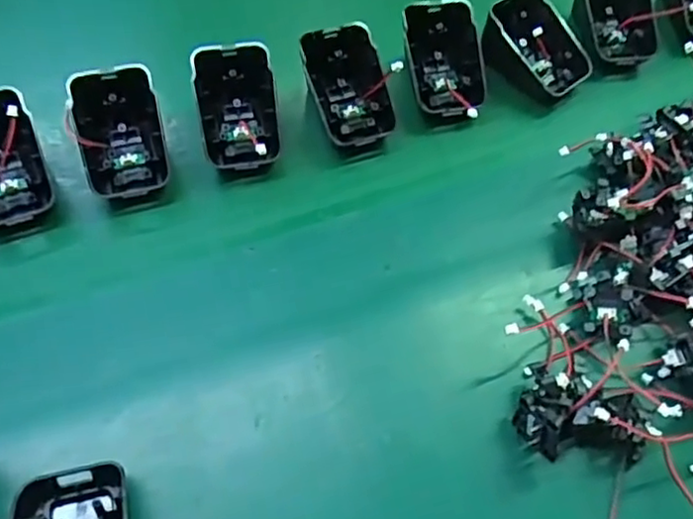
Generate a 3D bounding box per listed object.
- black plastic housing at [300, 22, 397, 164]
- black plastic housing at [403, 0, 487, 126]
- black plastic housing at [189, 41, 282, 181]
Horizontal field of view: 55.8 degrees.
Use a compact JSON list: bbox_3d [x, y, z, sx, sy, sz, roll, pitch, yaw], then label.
[{"bbox_3d":[0.000,-0.097,0.381,0.044,0.037,0.067,-14,65,-13],"label":"black plastic housing"},{"bbox_3d":[0.058,-0.117,0.398,0.046,0.036,0.068,-4,63,-8],"label":"black plastic housing"},{"bbox_3d":[-0.061,-0.083,0.370,0.044,0.037,0.066,-10,64,-11],"label":"black plastic housing"}]

